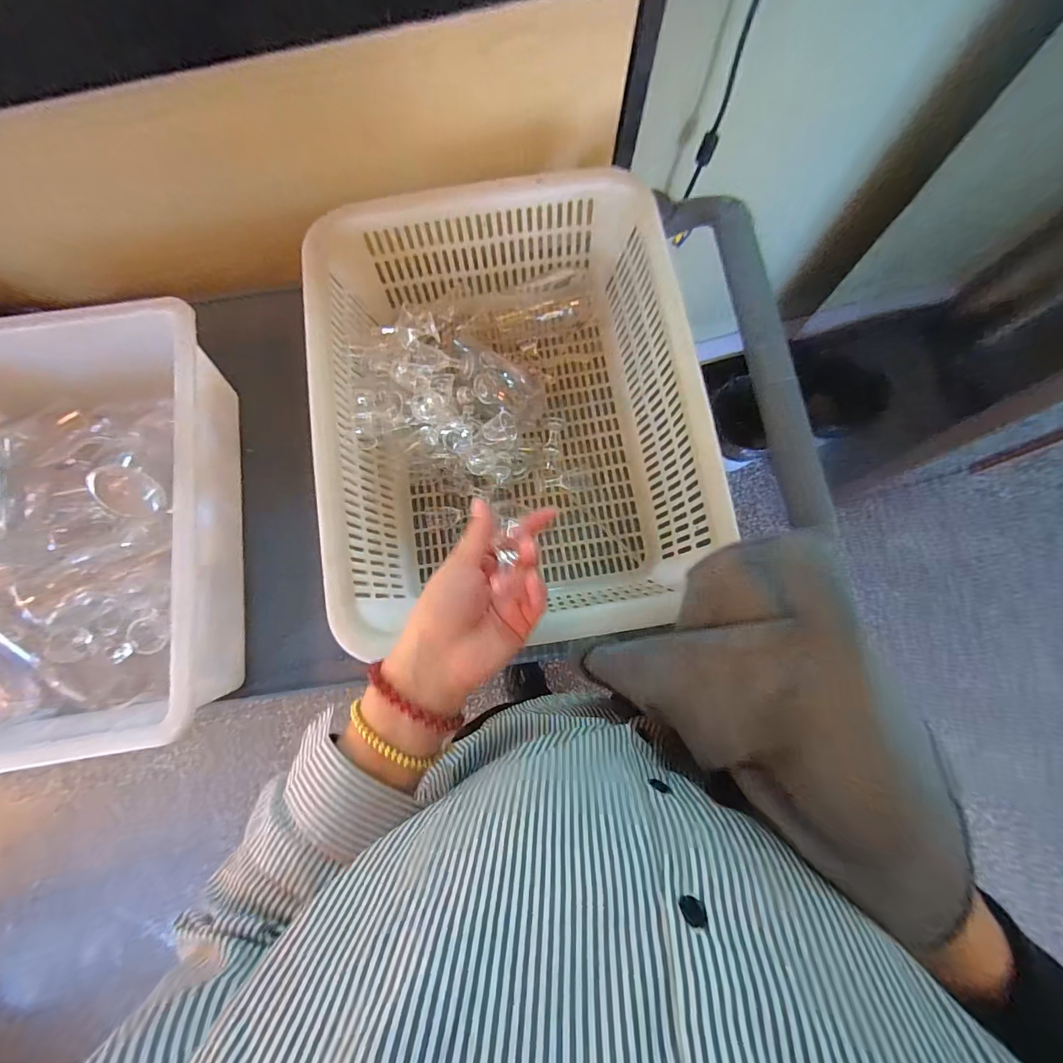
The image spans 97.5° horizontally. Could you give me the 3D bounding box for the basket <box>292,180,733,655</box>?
[{"bbox_3d":[-0.024,-0.123,0.480,0.350,0.123,0.438,-9,79,-1],"label":"basket"}]

